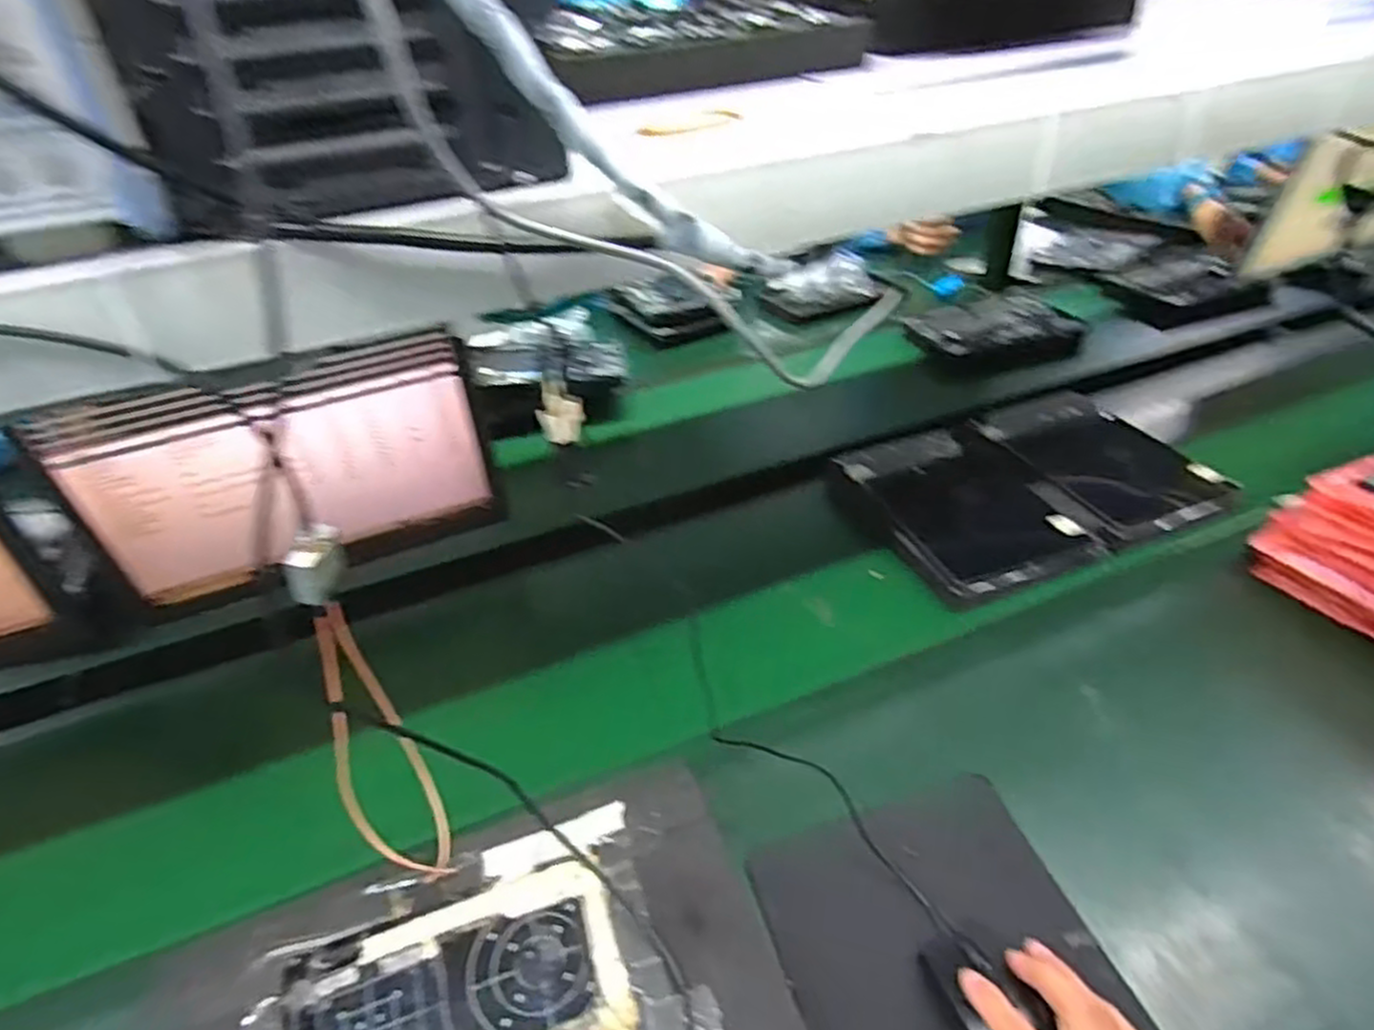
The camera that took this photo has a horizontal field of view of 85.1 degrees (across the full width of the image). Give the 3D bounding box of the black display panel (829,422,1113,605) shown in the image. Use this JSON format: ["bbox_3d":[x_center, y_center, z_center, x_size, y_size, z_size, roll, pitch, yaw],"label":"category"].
[{"bbox_3d":[0.314,-0.016,0.851,0.206,0.023,0.277,-12,38,-11],"label":"black display panel"}]

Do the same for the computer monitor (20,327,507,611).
[{"bbox_3d":[-0.367,-0.047,0.701,0.343,0.234,0.038,-19,41,-18],"label":"computer monitor"}]

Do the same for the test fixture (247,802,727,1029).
[{"bbox_3d":[-0.139,0.308,0.469,0.271,0.021,0.182,-17,40,-16],"label":"test fixture"}]

